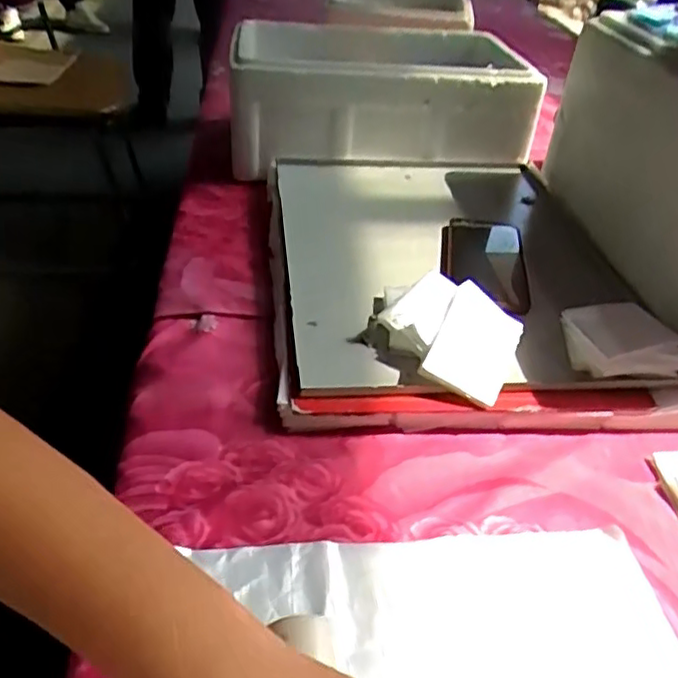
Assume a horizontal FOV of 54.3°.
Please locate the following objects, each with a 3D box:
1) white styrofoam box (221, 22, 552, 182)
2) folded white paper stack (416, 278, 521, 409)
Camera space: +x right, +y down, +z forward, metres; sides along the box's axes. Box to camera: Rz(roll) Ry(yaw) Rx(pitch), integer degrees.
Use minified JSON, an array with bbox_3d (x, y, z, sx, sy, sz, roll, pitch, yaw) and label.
[{"bbox_3d":[0.063,-0.326,0.883,0.394,0.164,0.236,-10,39,-18],"label":"white styrofoam box"},{"bbox_3d":[0.113,0.004,0.549,0.067,0.008,0.098,35,63,-10],"label":"folded white paper stack"}]

